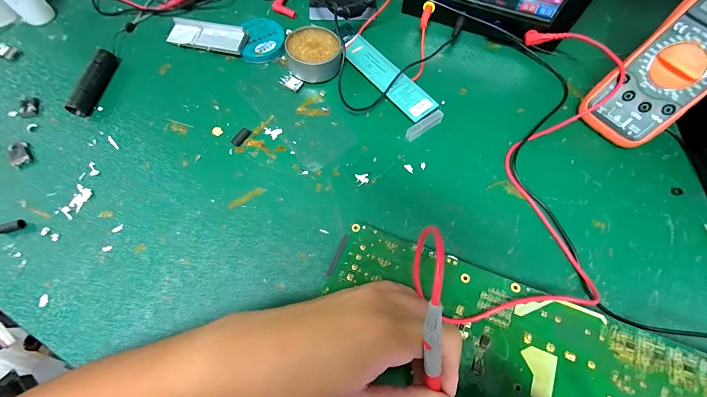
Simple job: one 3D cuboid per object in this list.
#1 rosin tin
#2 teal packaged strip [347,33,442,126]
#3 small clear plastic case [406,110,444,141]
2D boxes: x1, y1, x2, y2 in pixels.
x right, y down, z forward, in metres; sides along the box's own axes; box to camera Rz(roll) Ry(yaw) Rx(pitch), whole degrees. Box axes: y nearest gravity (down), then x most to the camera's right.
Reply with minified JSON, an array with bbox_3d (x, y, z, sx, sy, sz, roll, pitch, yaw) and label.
[{"bbox_3d":[-0.048,-0.173,0.367,0.064,0.028,0.067,0,68,-1],"label":"rosin tin"},{"bbox_3d":[0.042,-0.146,0.368,0.043,0.012,0.137,-39,74,-15],"label":"teal packaged strip"},{"bbox_3d":[0.080,-0.082,0.344,0.048,0.013,0.010,-33,73,-13],"label":"small clear plastic case"}]

